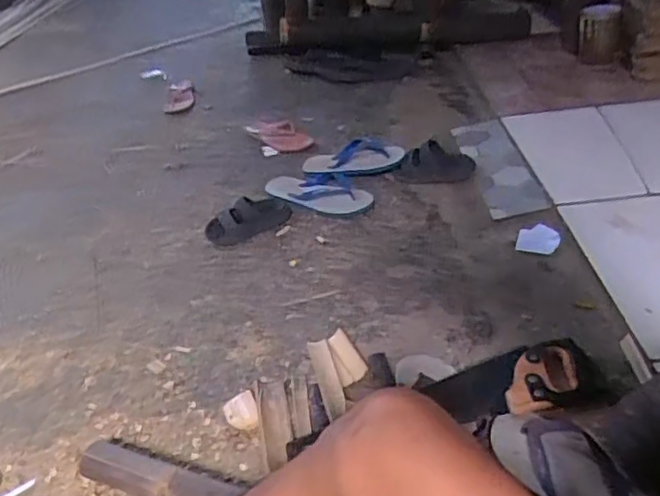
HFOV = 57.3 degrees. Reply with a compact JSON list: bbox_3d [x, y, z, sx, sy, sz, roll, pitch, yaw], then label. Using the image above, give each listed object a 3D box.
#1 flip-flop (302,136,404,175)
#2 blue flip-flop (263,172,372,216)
[{"bbox_3d":[0.055,-0.213,1.438,0.248,0.046,0.115,-3,36,21],"label":"flip-flop"},{"bbox_3d":[-0.022,-0.116,1.375,0.250,0.049,0.127,13,43,16],"label":"blue flip-flop"}]

